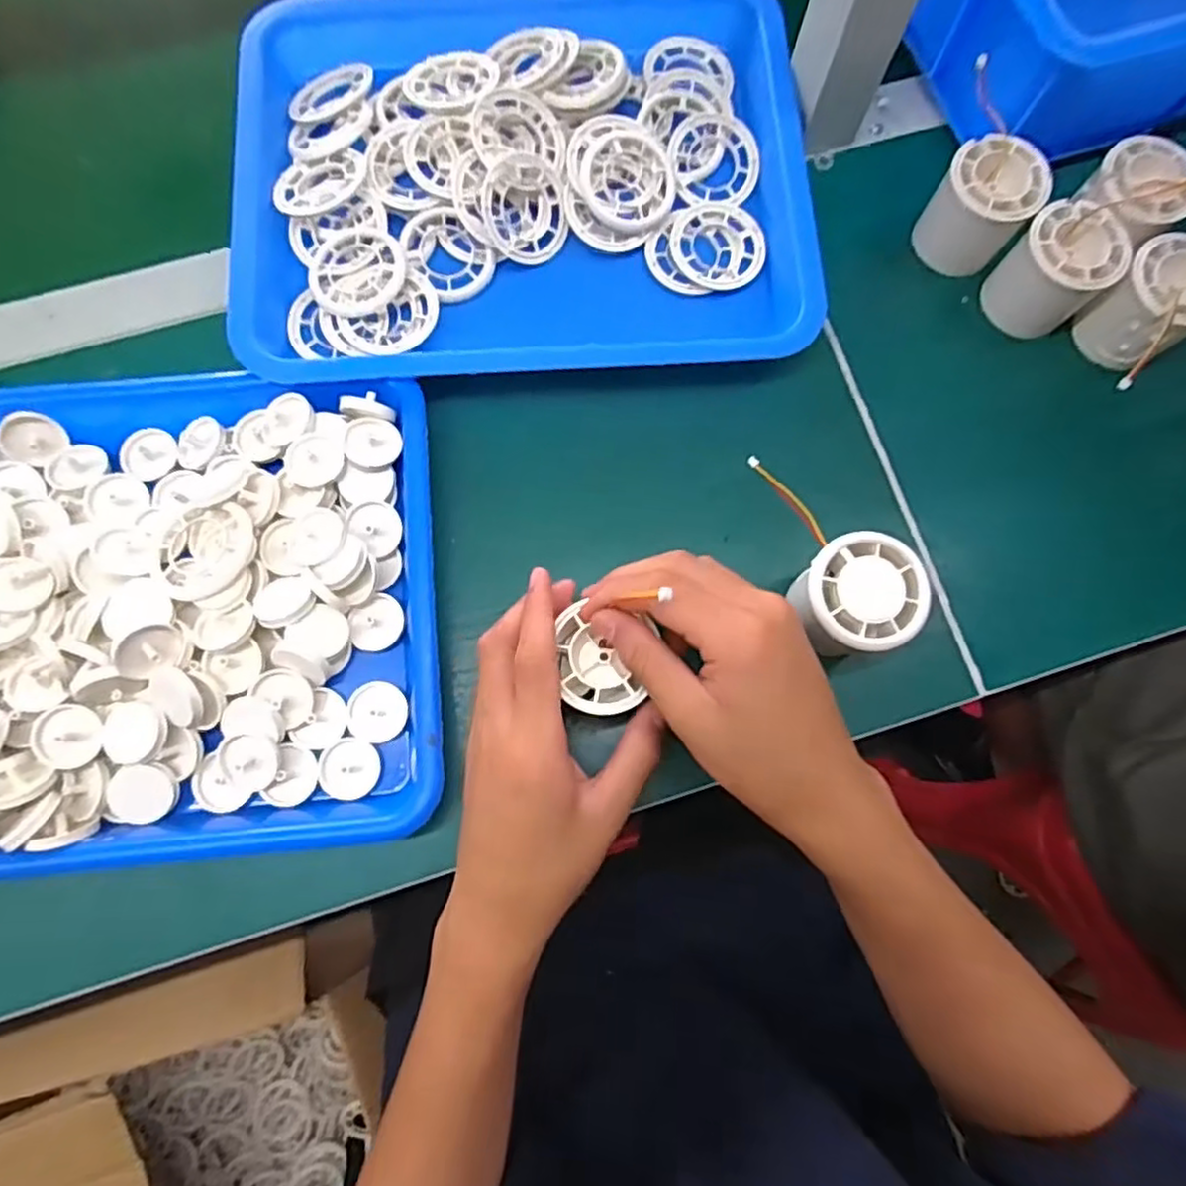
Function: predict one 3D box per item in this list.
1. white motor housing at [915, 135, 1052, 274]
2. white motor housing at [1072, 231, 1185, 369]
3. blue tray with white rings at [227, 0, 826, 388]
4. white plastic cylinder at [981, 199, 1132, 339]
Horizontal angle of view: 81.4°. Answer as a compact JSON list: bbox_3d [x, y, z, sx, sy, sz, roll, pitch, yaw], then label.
[{"bbox_3d":[0.225,-0.225,0.405,0.051,0.056,0.047,0,78,-1],"label":"white motor housing"},{"bbox_3d":[0.314,-0.160,0.401,0.058,0.070,0.055,-27,80,-7],"label":"white motor housing"},{"bbox_3d":[-0.043,-0.257,0.417,0.327,0.032,0.274,-5,78,-2],"label":"blue tray with white rings"},{"bbox_3d":[0.261,-0.180,0.399,0.060,0.060,0.055,-43,82,-9],"label":"white plastic cylinder"}]

